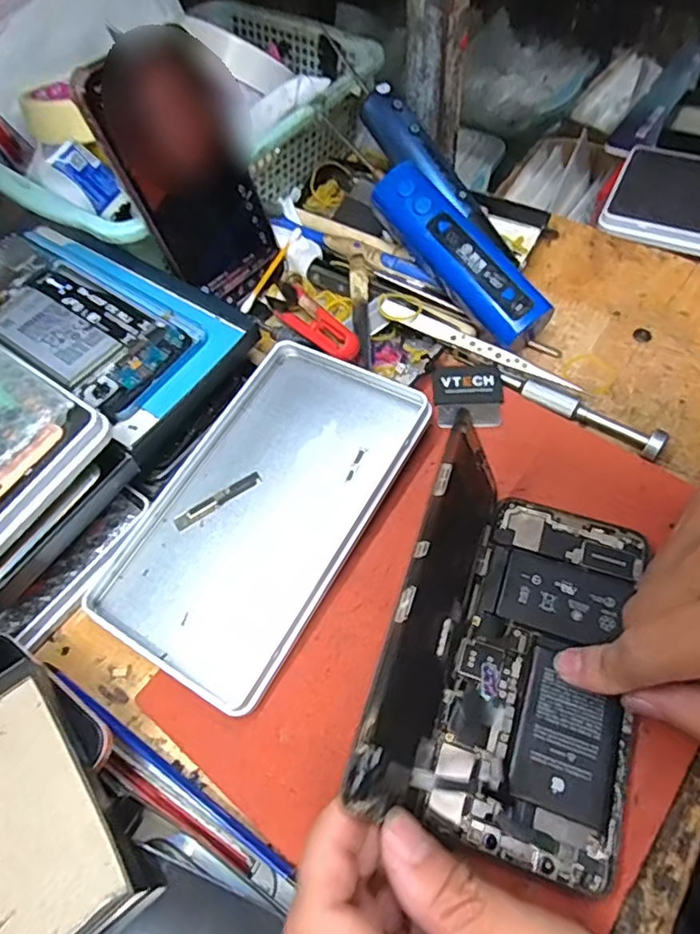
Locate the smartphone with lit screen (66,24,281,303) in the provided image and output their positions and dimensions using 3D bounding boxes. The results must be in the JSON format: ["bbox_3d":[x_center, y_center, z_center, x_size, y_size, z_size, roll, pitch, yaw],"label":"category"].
[{"bbox_3d":[-0.093,-0.166,0.342,0.069,0.138,0.014,-45,43,-15],"label":"smartphone with lit screen"}]

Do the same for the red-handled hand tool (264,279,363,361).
[{"bbox_3d":[-0.026,-0.094,0.365,0.020,0.015,0.098,-32,48,-15],"label":"red-handled hand tool"}]

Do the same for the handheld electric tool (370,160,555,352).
[{"bbox_3d":[0.065,-0.127,0.357,0.035,0.037,0.130,-36,80,-17],"label":"handheld electric tool"}]

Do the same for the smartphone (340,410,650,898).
[{"bbox_3d":[0.074,0.067,0.231,0.097,0.078,0.155,13,60,12],"label":"smartphone"}]

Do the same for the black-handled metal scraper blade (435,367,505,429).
[{"bbox_3d":[0.069,-0.041,0.343,0.038,0.008,0.037,-1,58,4],"label":"black-handled metal scraper blade"}]

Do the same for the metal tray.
[{"bbox_3d":[-0.046,0.018,0.304,0.106,0.015,0.179,25,69,20],"label":"metal tray"}]

